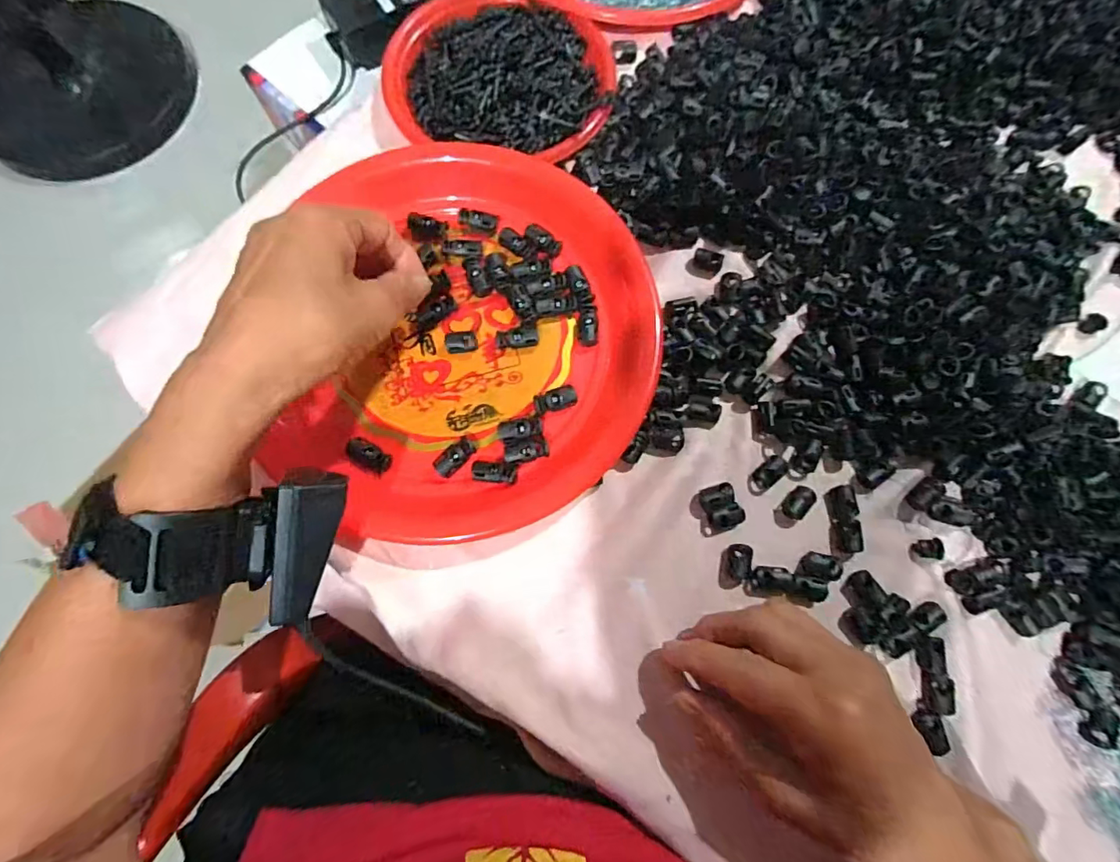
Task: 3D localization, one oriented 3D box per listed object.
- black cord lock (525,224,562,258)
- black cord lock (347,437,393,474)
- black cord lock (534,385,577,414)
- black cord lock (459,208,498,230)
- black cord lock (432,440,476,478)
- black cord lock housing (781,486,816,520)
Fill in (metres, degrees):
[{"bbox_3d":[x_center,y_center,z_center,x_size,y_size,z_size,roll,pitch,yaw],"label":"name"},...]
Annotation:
[{"bbox_3d":[-0.011,-0.129,0.351,0.026,0.008,0.015,38,77,9],"label":"black cord lock"},{"bbox_3d":[-0.115,0.014,0.311,0.025,0.008,0.014,28,75,7],"label":"black cord lock"},{"bbox_3d":[-0.003,-0.019,0.324,0.027,0.008,0.013,-20,75,-6],"label":"black cord lock"},{"bbox_3d":[-0.056,-0.145,0.354,0.026,0.006,0.012,11,74,2],"label":"black cord lock"},{"bbox_3d":[-0.063,0.016,0.313,0.026,0.006,0.013,-43,79,-12],"label":"black cord lock"},{"bbox_3d":[0.144,0.043,0.311,0.014,0.007,0.022,39,77,10],"label":"black cord lock housing"}]

